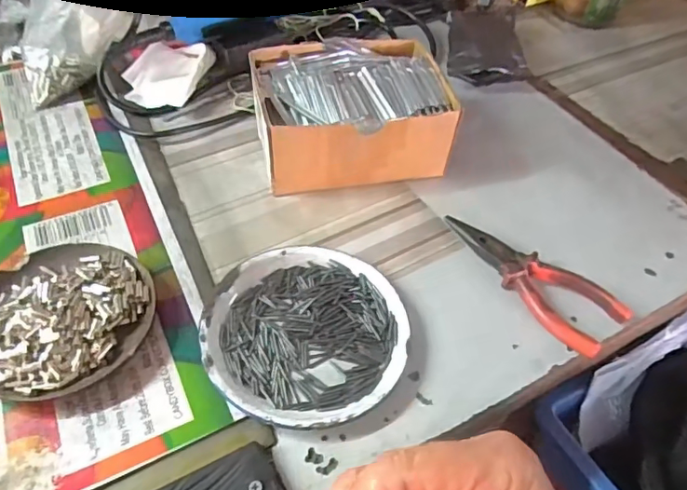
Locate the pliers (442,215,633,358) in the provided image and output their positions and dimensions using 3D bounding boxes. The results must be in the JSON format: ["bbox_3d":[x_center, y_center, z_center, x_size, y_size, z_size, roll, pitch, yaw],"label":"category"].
[{"bbox_3d":[0.142,0.019,0.396,0.050,0.019,0.142,-25,56,-24],"label":"pliers"}]

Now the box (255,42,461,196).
[{"bbox_3d":[0.003,-0.118,0.470,0.164,0.069,0.129,-6,50,-11],"label":"box"}]

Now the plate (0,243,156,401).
[{"bbox_3d":[-0.184,0.044,0.340,0.110,0.026,0.109,3,49,-3],"label":"plate"}]

